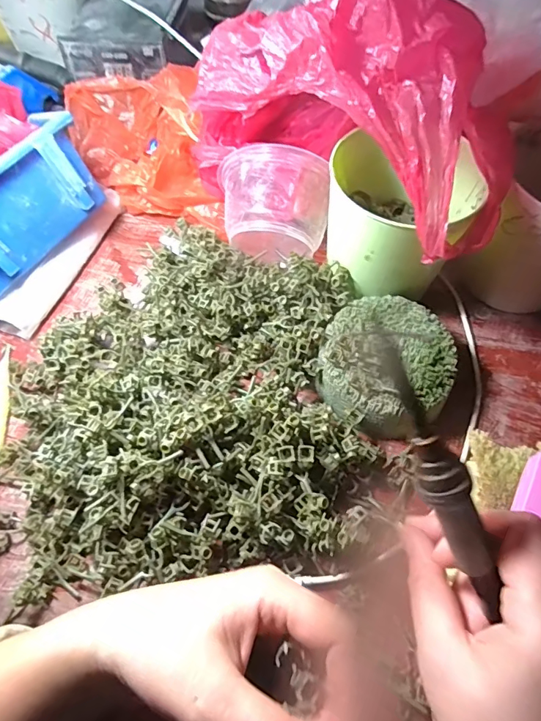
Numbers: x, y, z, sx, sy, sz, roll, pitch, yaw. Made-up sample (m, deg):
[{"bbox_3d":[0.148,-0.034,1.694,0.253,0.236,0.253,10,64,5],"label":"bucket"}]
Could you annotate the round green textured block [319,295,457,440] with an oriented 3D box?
[{"bbox_3d":[0.089,0.006,0.347,0.099,0.053,0.110,28,66,15],"label":"round green textured block"}]

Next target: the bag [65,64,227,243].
[{"bbox_3d":[-0.128,-0.224,0.454,0.211,0.074,0.128,23,65,13],"label":"bag"}]

